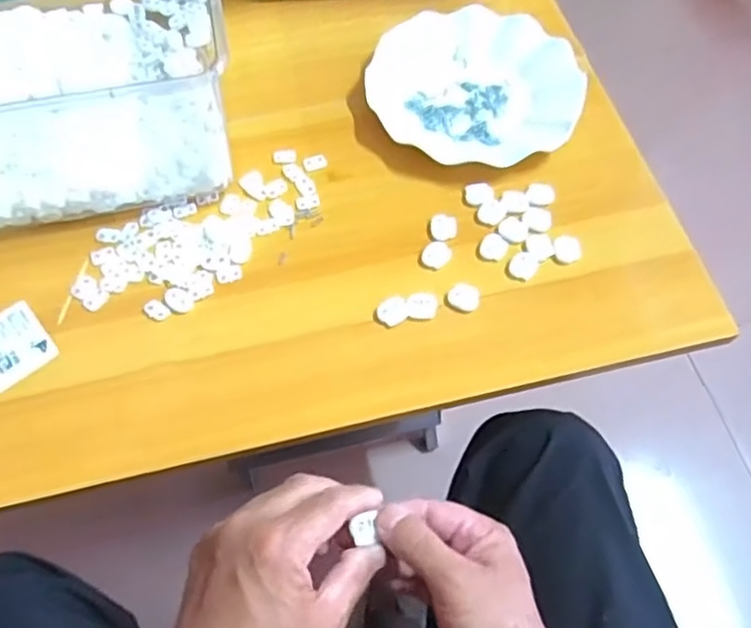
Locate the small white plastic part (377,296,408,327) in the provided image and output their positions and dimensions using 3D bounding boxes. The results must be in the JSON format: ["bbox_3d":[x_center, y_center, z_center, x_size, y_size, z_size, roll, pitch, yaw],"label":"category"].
[{"bbox_3d":[0.013,-0.002,0.489,0.022,0.007,0.020,0,61,0],"label":"small white plastic part"}]

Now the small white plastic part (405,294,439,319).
[{"bbox_3d":[0.034,-0.006,0.495,0.023,0.008,0.018,2,61,1],"label":"small white plastic part"}]

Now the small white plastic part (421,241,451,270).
[{"bbox_3d":[0.047,-0.046,0.508,0.021,0.005,0.024,34,67,18],"label":"small white plastic part"}]

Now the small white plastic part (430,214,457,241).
[{"bbox_3d":[0.054,-0.069,0.522,0.020,0.004,0.024,-1,61,0],"label":"small white plastic part"}]

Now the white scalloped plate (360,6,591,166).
[{"bbox_3d":[0.086,-0.196,0.577,0.178,0.028,0.161,18,63,10],"label":"white scalloped plate"}]

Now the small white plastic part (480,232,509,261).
[{"bbox_3d":[0.092,-0.053,0.512,0.021,0.004,0.024,12,62,7],"label":"small white plastic part"}]

